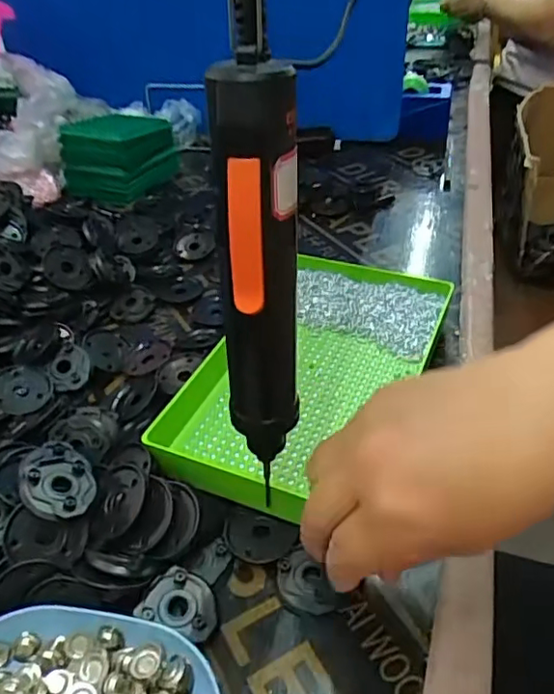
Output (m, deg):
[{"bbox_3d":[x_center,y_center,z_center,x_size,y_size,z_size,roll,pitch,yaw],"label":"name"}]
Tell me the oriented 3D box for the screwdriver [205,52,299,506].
[{"bbox_3d":[-0.007,-0.022,0.240,0.035,0.171,0.031,-2,40,0],"label":"screwdriver"}]

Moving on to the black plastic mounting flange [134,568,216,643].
[{"bbox_3d":[-0.050,0.136,0.308,0.039,0.014,0.033,12,43,10],"label":"black plastic mounting flange"}]

